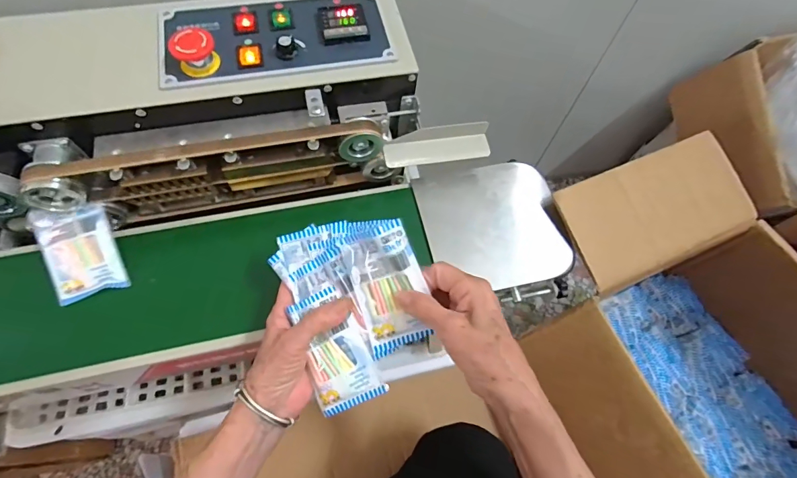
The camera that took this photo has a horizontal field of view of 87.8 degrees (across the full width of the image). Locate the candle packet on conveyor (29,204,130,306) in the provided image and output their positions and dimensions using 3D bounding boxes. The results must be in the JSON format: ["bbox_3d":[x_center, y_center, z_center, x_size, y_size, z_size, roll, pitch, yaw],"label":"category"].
[{"bbox_3d":[-0.323,0.012,0.421,0.065,0.008,0.092,-17,98,-10],"label":"candle packet on conveyor"}]

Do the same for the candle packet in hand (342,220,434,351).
[{"bbox_3d":[-0.010,0.042,0.349,0.063,0.013,0.099,-21,92,15],"label":"candle packet in hand"}]

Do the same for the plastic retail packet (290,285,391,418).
[{"bbox_3d":[-0.056,0.099,0.370,0.060,0.008,0.102,-23,84,2],"label":"plastic retail packet"}]

